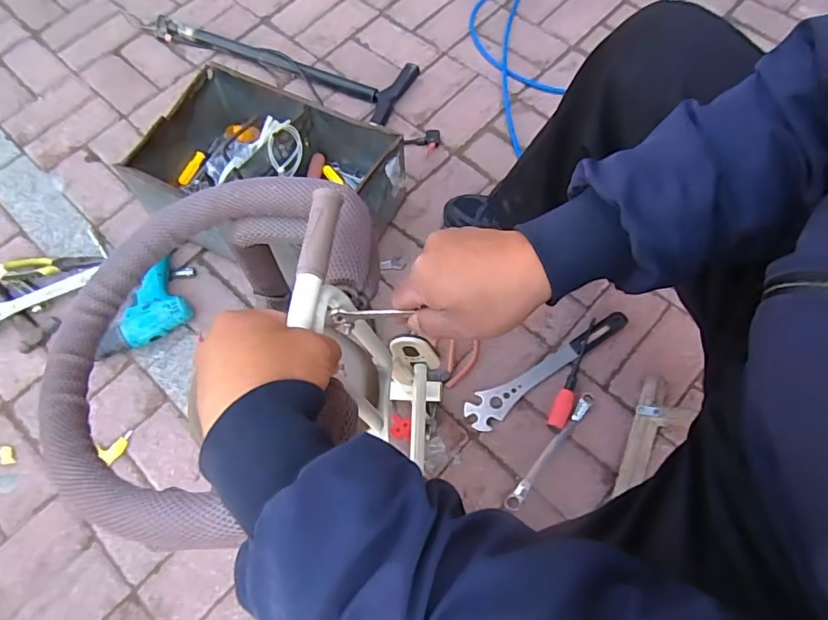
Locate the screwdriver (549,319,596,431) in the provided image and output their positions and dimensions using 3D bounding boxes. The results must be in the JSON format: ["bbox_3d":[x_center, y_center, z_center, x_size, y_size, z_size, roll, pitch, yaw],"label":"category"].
[{"bbox_3d":[0.261,0.098,0.834,0.026,0.025,0.195,21,70,11],"label":"screwdriver"}]

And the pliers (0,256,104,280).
[{"bbox_3d":[-0.671,-0.078,0.934,0.184,0.025,0.047,-7,67,0],"label":"pliers"}]

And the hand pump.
[{"bbox_3d":[-0.312,-0.554,1.117,0.631,0.036,0.162,22,70,11],"label":"hand pump"}]

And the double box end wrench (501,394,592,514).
[{"bbox_3d":[0.213,0.215,0.794,0.020,0.018,0.218,37,74,16],"label":"double box end wrench"}]

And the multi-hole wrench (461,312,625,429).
[{"bbox_3d":[0.221,0.095,0.849,0.314,0.008,0.051,-31,70,-10],"label":"multi-hole wrench"}]

